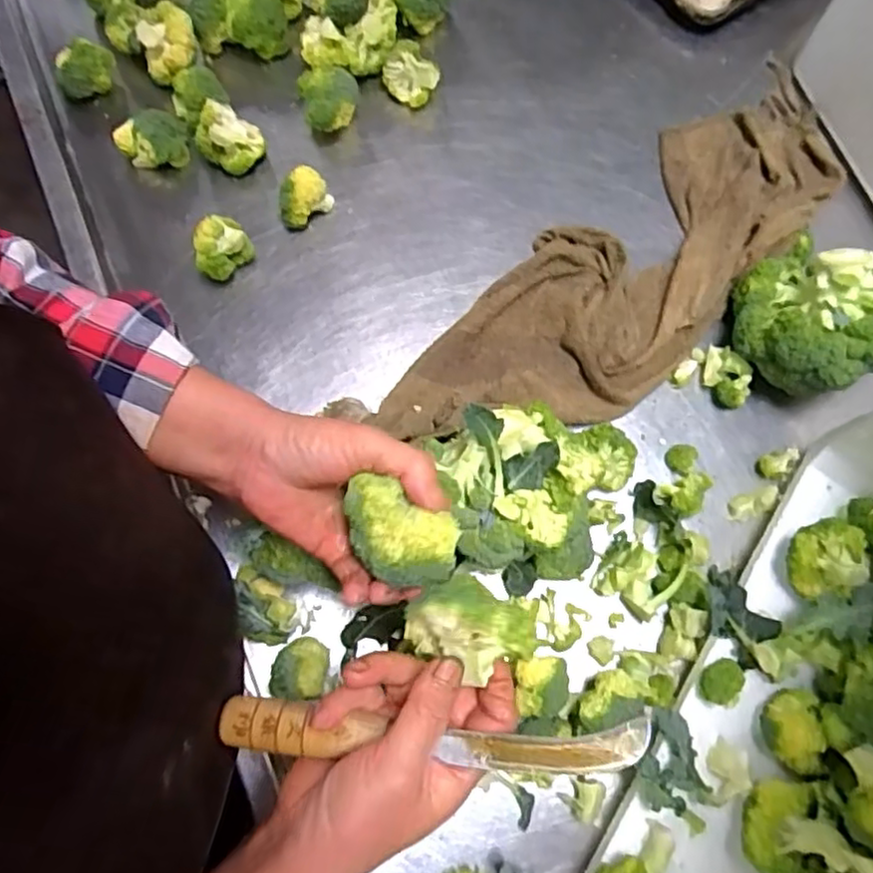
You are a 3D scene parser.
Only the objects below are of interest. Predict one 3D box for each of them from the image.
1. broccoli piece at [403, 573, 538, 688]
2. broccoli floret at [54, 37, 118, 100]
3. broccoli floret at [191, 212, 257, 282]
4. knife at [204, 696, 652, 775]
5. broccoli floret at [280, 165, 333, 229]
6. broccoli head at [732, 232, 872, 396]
[{"bbox_3d":[0.017,0.092,0.317,0.058,0.043,0.042,20,75,4],"label":"broccoli piece"},{"bbox_3d":[-0.305,-0.318,0.590,0.047,0.035,0.031,-4,75,-2],"label":"broccoli floret"},{"bbox_3d":[-0.177,-0.151,0.559,0.034,0.042,0.045,34,77,7],"label":"broccoli floret"},{"bbox_3d":[-0.005,0.143,0.323,0.202,0.011,0.024,2,75,7],"label":"knife"},{"bbox_3d":[-0.110,-0.197,0.572,0.028,0.044,0.042,31,76,7],"label":"broccoli floret"},{"bbox_3d":[0.295,-0.098,0.528,0.111,0.080,0.124,-28,78,-8],"label":"broccoli head"}]

